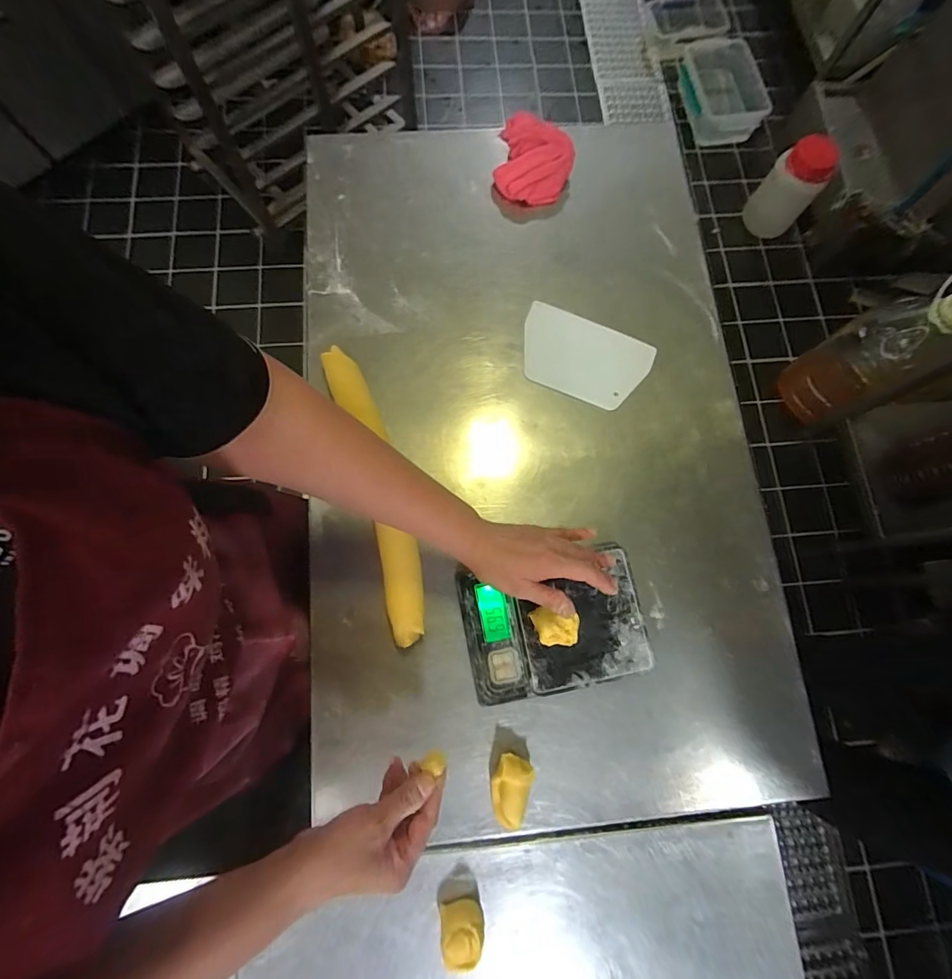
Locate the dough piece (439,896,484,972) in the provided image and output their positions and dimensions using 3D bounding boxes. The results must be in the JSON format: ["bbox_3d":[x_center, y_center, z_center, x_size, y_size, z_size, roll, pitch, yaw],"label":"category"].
[{"bbox_3d":[-0.013,0.452,0.462,0.044,0.039,0.044,-13,77,-4],"label":"dough piece"}]

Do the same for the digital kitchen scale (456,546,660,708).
[{"bbox_3d":[0.089,0.157,0.535,0.205,0.041,0.152,-10,77,-4],"label":"digital kitchen scale"}]

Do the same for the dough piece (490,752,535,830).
[{"bbox_3d":[0.036,0.332,0.497,0.038,0.033,0.072,19,77,3],"label":"dough piece"}]

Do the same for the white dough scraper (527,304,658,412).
[{"bbox_3d":[0.151,-0.184,0.636,0.182,0.005,0.118,21,75,0],"label":"white dough scraper"}]

